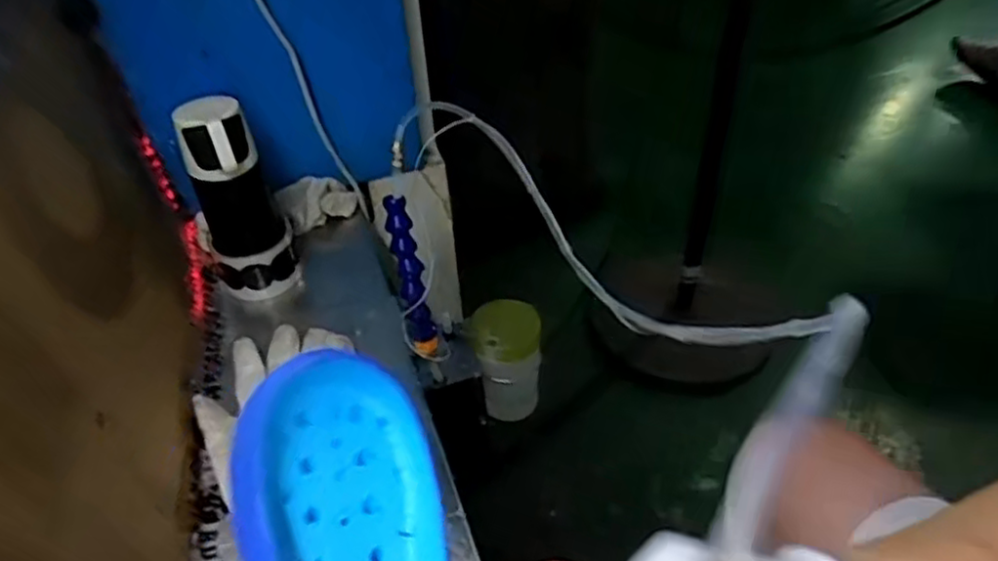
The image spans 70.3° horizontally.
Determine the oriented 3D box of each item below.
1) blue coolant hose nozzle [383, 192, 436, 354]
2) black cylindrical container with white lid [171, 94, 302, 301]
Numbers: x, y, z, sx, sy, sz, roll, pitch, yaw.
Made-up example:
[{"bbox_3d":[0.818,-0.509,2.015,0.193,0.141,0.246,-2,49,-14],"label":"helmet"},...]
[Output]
[{"bbox_3d":[-0.080,-0.003,0.649,0.024,0.152,0.023,-14,17,-12],"label":"blue coolant hose nozzle"},{"bbox_3d":[-0.253,-0.068,0.692,0.084,0.213,0.068,-19,44,-17],"label":"black cylindrical container with white lid"}]

